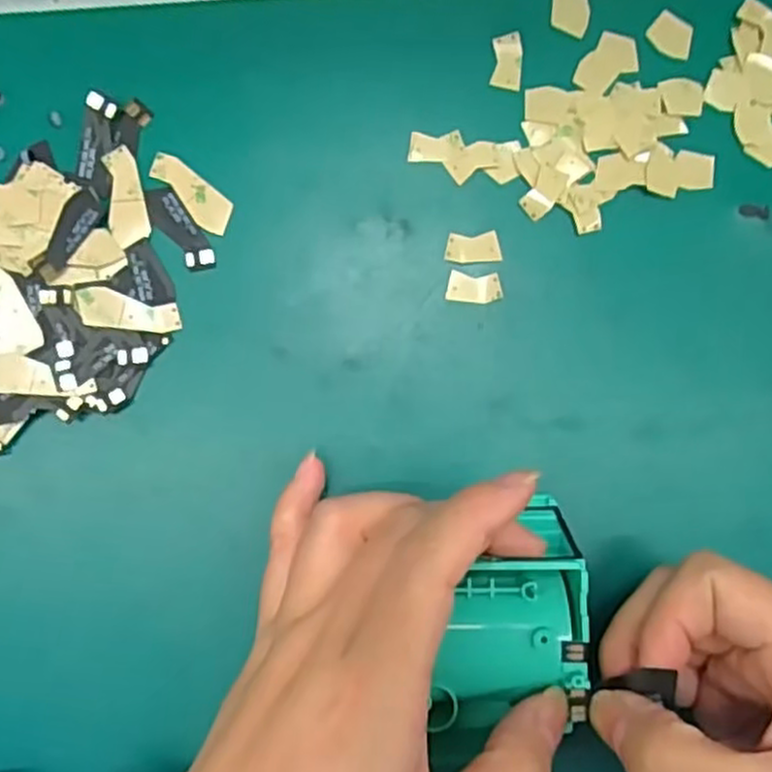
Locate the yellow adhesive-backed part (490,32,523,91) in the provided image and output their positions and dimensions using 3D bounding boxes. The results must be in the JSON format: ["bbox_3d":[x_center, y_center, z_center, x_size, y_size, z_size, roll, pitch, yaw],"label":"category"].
[{"bbox_3d":[0.046,-0.124,0.285,0.011,0.004,0.021,3,90,2],"label":"yellow adhesive-backed part"}]

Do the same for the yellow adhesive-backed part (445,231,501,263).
[{"bbox_3d":[0.033,-0.052,0.279,0.021,0.004,0.011,-2,84,0],"label":"yellow adhesive-backed part"}]

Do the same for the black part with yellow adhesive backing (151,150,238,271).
[{"bbox_3d":[-0.073,-0.073,0.279,0.037,0.004,0.014,41,86,4],"label":"black part with yellow adhesive backing"}]

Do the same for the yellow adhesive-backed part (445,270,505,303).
[{"bbox_3d":[0.033,-0.037,0.277,0.021,0.004,0.011,5,84,1],"label":"yellow adhesive-backed part"}]

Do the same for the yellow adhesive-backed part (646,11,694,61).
[{"bbox_3d":[0.109,-0.134,0.285,0.018,0.004,0.014,33,85,4],"label":"yellow adhesive-backed part"}]

